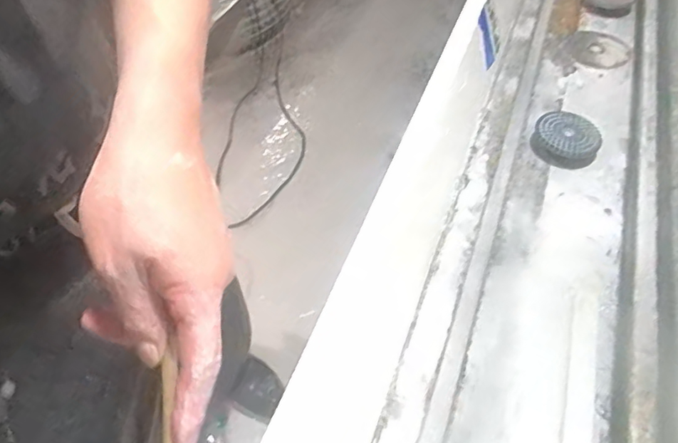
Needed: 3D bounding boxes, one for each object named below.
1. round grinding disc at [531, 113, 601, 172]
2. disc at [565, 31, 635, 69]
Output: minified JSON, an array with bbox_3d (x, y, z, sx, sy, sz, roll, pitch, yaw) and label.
[{"bbox_3d":[0.279,-0.101,0.649,0.076,0.029,0.072,-2,49,2],"label":"round grinding disc"},{"bbox_3d":[0.392,-0.261,0.798,0.088,0.006,0.097,-12,49,-6],"label":"disc"}]

